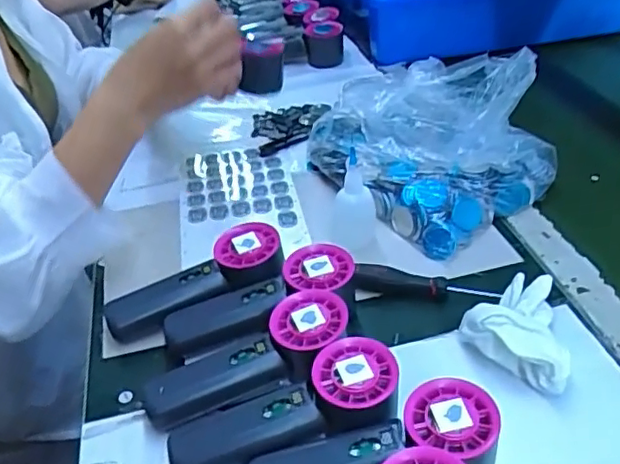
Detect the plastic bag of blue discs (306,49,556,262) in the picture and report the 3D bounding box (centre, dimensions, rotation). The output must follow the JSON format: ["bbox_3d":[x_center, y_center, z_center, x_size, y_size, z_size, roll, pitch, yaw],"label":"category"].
[{"bbox_3d":[0.127,-0.109,0.653,0.203,0.099,0.244,-25,42,-25],"label":"plastic bag of blue discs"}]

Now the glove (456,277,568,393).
[{"bbox_3d":[0.158,0.065,0.465,0.077,0.043,0.107,9,39,17],"label":"glove"}]

